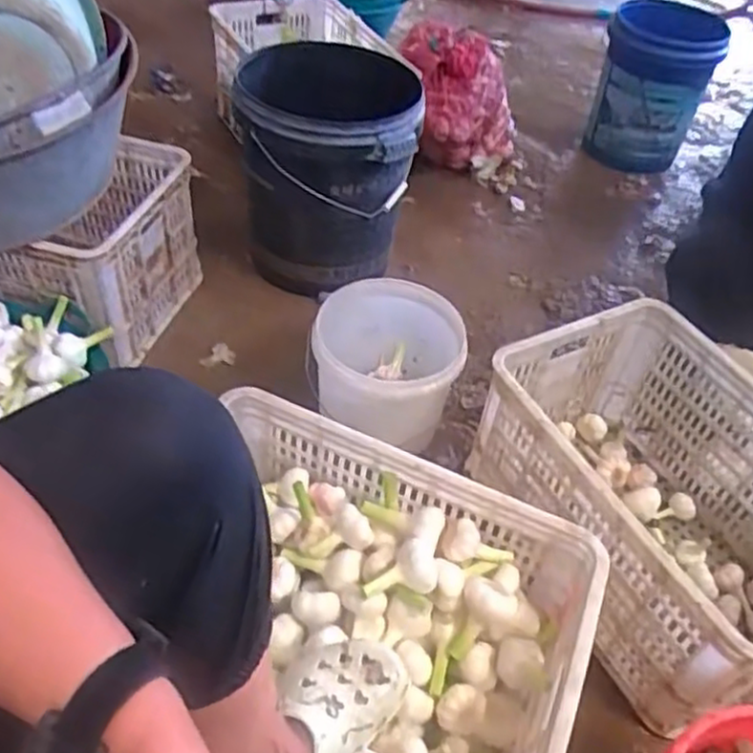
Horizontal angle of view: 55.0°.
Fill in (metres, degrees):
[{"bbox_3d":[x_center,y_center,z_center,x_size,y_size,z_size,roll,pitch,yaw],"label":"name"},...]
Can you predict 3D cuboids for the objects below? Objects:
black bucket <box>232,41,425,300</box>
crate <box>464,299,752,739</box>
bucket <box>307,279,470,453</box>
[{"bbox_3d":[-0.107,-0.437,1.549,0.352,0.397,0.352,3,47,-3],"label":"black bucket"},{"bbox_3d":[0.430,0.181,1.098,0.368,0.284,0.519,-19,53,-22],"label":"crate"},{"bbox_3d":[0.015,-0.021,1.282,0.251,0.206,0.273,3,47,-3],"label":"bucket"}]

